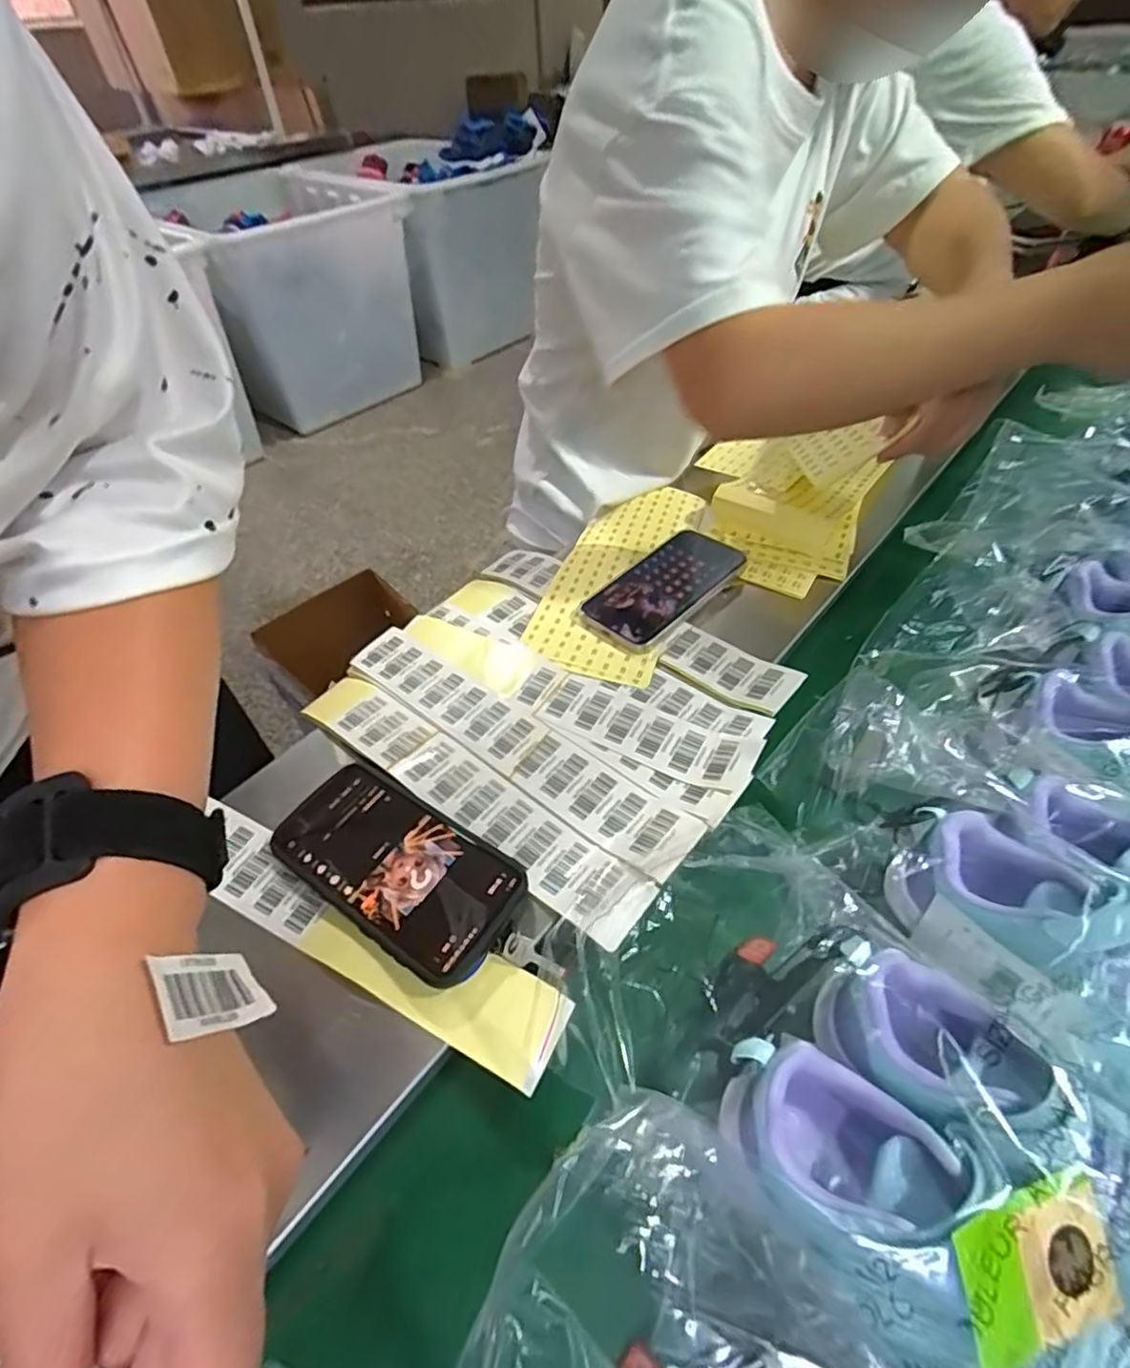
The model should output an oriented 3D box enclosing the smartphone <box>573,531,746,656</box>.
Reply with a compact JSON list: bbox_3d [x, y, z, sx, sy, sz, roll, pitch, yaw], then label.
[{"bbox_3d":[0.088,-0.089,0.567,0.080,0.014,0.164,34,57,31],"label":"smartphone"}]

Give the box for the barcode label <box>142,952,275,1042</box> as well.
[{"bbox_3d":[-0.112,0.098,0.201,0.004,0.047,0.024,-33,72,-5],"label":"barcode label"}]

